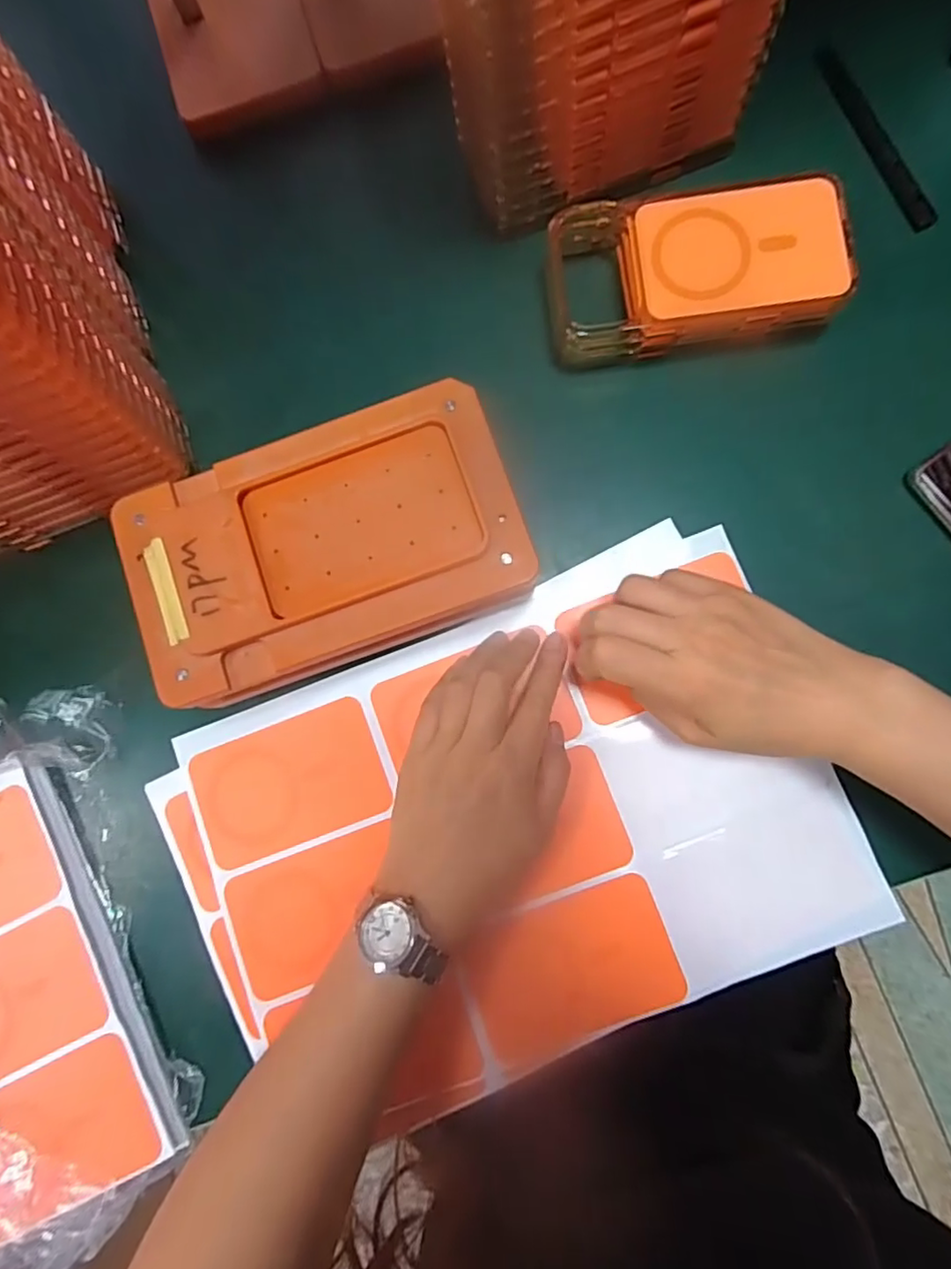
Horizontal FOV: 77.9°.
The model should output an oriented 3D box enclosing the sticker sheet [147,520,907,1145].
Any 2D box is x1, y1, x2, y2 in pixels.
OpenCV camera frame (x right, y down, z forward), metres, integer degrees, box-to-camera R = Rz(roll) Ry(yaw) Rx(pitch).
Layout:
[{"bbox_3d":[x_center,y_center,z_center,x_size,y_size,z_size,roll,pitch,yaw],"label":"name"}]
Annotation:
[{"bbox_3d":[0.018,0.110,0.332,0.352,0.010,0.243,-24,82,0],"label":"sticker sheet"}]

